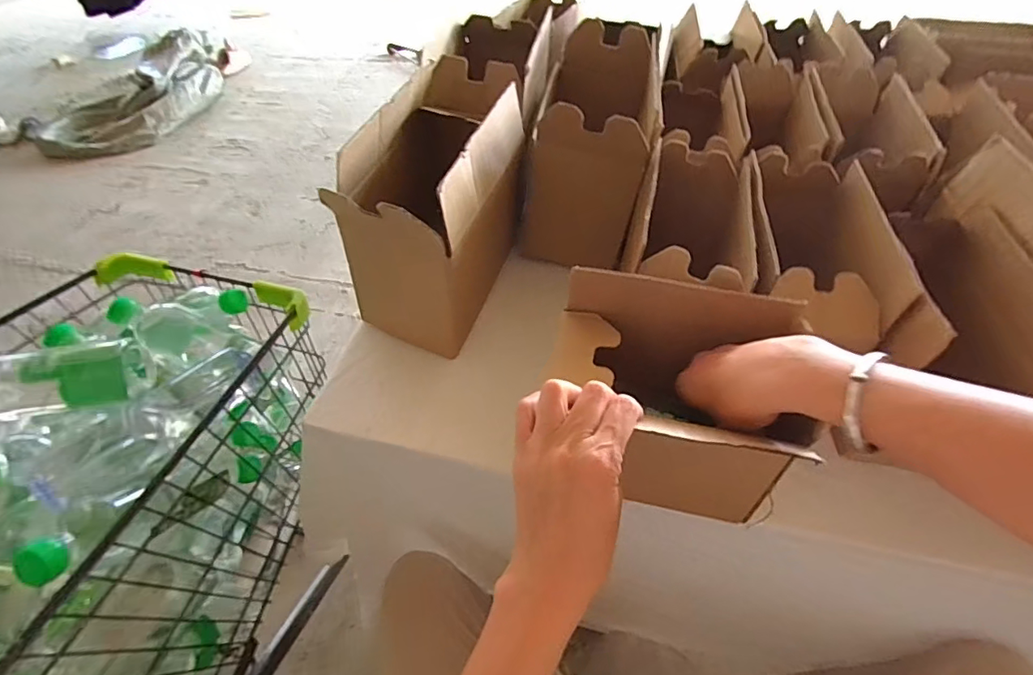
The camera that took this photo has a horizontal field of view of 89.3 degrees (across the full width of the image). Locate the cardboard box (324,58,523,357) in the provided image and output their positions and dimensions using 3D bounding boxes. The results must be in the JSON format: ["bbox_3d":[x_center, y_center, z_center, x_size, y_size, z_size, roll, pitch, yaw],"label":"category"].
[{"bbox_3d":[-0.078,-0.159,0.604,0.137,0.201,0.304,10,50,10],"label":"cardboard box"}]

